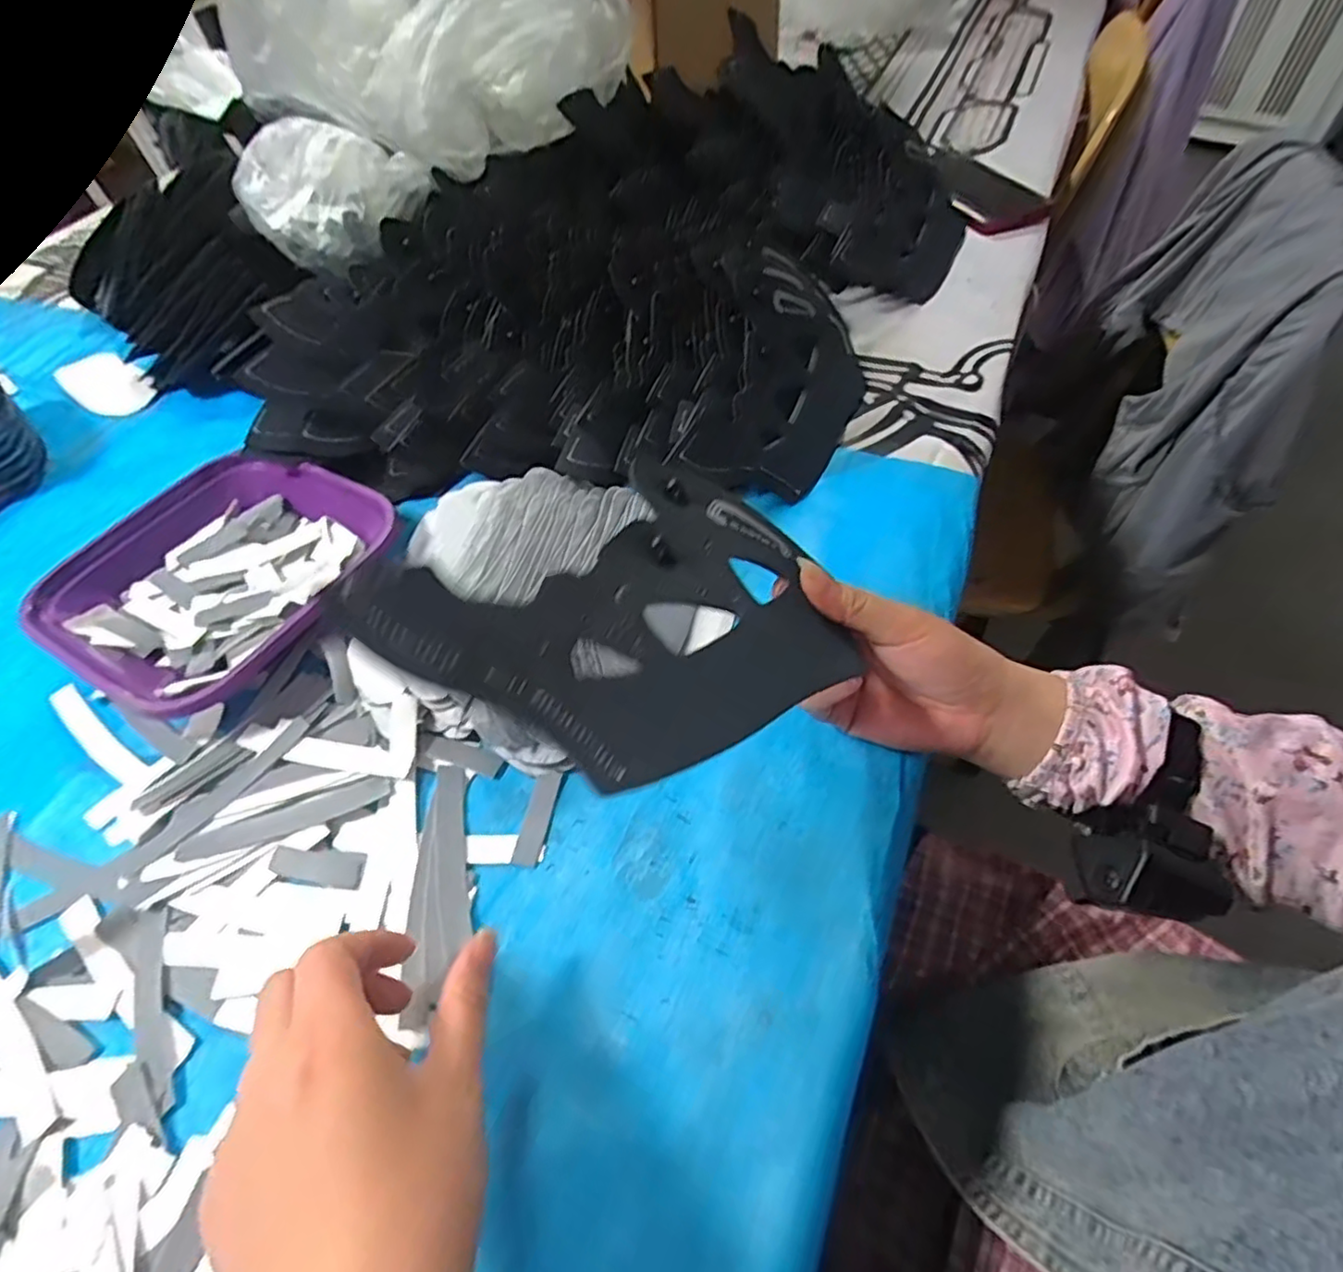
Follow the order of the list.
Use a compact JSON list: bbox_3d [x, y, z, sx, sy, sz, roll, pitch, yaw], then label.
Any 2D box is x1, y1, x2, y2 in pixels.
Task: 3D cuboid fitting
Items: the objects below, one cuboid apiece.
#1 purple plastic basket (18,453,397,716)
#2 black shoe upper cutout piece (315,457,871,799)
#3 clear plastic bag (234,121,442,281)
[{"bbox_3d":[-0.280,-0.038,0.408,0.165,0.040,0.178,23,59,18],"label":"purple plastic basket"},{"bbox_3d":[-0.003,-0.007,0.236,0.117,0.010,0.182,47,45,6],"label":"black shoe upper cutout piece"},{"bbox_3d":[-0.282,-0.370,0.536,0.128,0.064,0.123,22,60,21],"label":"clear plastic bag"}]

